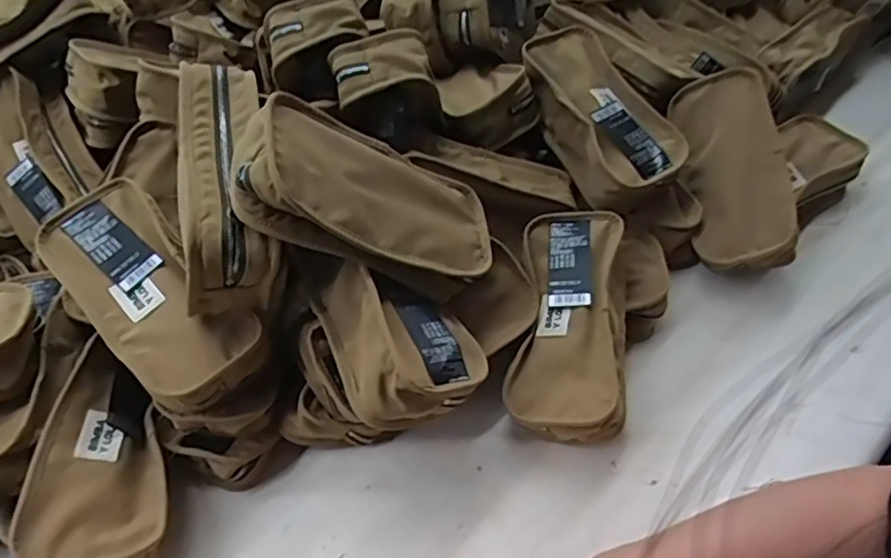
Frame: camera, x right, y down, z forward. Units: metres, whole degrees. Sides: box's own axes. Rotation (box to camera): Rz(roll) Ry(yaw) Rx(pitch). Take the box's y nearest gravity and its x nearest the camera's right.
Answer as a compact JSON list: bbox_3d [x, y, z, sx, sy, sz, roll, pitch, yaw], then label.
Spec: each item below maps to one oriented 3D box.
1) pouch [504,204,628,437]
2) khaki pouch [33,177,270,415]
[{"bbox_3d":[0.105,0.035,0.507,0.093,0.057,0.195,6,63,9],"label":"pouch"},{"bbox_3d":[-0.220,0.008,0.453,0.085,0.035,0.192,-40,71,-20],"label":"khaki pouch"}]

